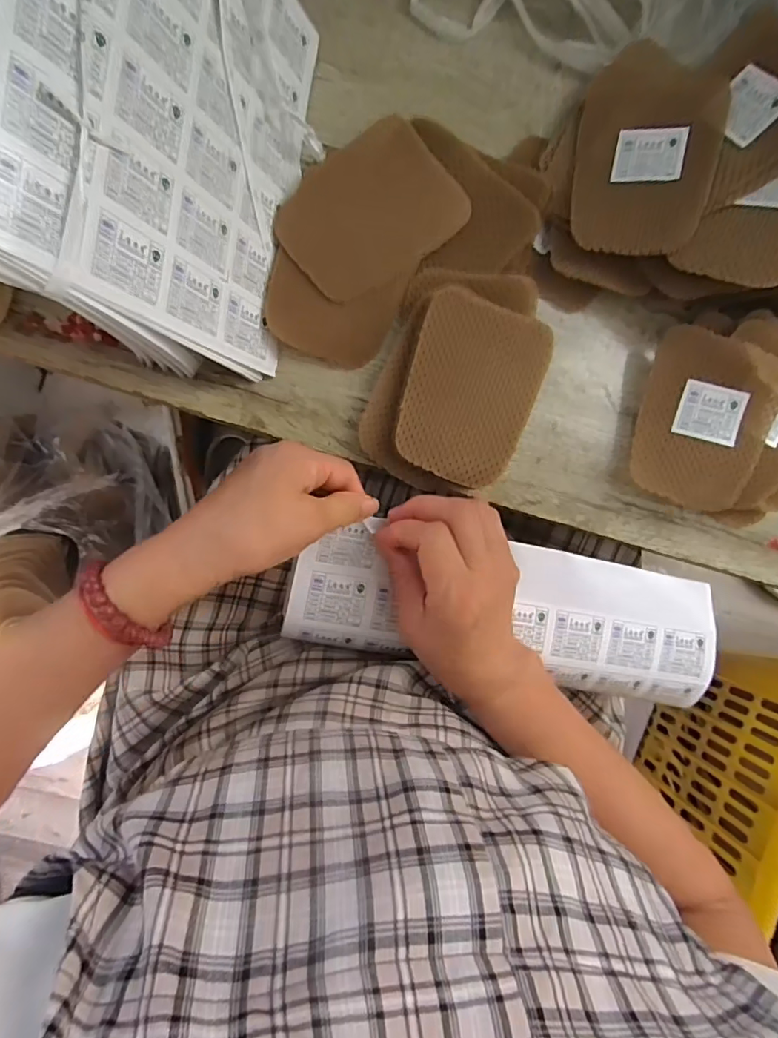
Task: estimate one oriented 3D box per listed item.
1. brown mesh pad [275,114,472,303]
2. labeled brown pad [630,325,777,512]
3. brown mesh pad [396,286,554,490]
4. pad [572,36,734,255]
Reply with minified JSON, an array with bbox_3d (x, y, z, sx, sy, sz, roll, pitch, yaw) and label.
[{"bbox_3d":[-0.014,-0.215,0.368,0.124,0.007,0.089,-39,100,-6],"label":"brown mesh pad"},{"bbox_3d":[0.232,-0.072,0.388,0.091,0.008,0.122,15,95,5],"label":"labeled brown pad"},{"bbox_3d":[0.057,-0.091,0.371,0.092,0.006,0.124,20,88,-6],"label":"brown mesh pad"},{"bbox_3d":[0.184,-0.268,0.375,0.093,0.006,0.162,8,83,17],"label":"pad"}]

